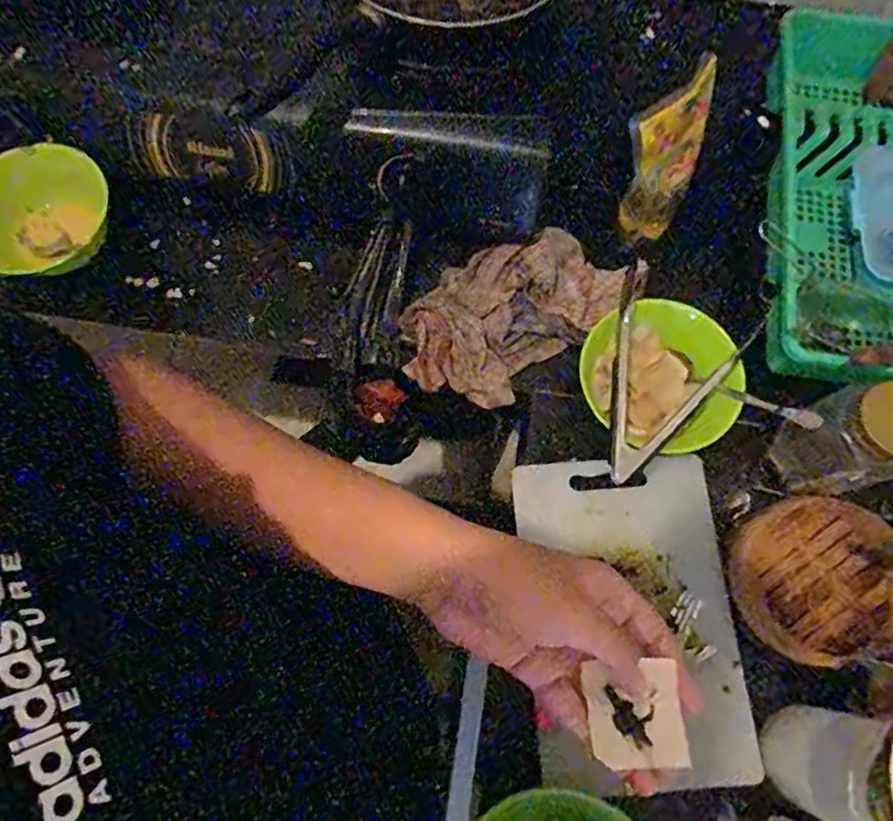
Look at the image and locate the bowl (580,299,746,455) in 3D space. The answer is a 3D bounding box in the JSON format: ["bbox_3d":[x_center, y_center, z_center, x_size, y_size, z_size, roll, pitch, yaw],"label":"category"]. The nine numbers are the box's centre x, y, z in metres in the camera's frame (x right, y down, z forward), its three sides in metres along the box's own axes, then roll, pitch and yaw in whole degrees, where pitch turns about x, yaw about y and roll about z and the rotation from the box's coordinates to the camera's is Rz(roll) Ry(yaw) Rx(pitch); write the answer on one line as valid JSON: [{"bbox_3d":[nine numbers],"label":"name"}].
[{"bbox_3d":[0.211,-0.029,0.622,0.137,0.068,0.145,0,72,0],"label":"bowl"}]

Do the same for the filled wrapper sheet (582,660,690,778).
[{"bbox_3d":[0.104,0.168,0.346,0.050,0.004,0.051,-3,72,-1],"label":"filled wrapper sheet"}]

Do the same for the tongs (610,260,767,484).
[{"bbox_3d":[0.190,-0.026,0.576,0.125,0.034,0.185,28,75,8],"label":"tongs"}]

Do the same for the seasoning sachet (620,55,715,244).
[{"bbox_3d":[0.212,-0.241,0.613,0.085,0.169,0.017,-28,59,-5],"label":"seasoning sachet"}]

